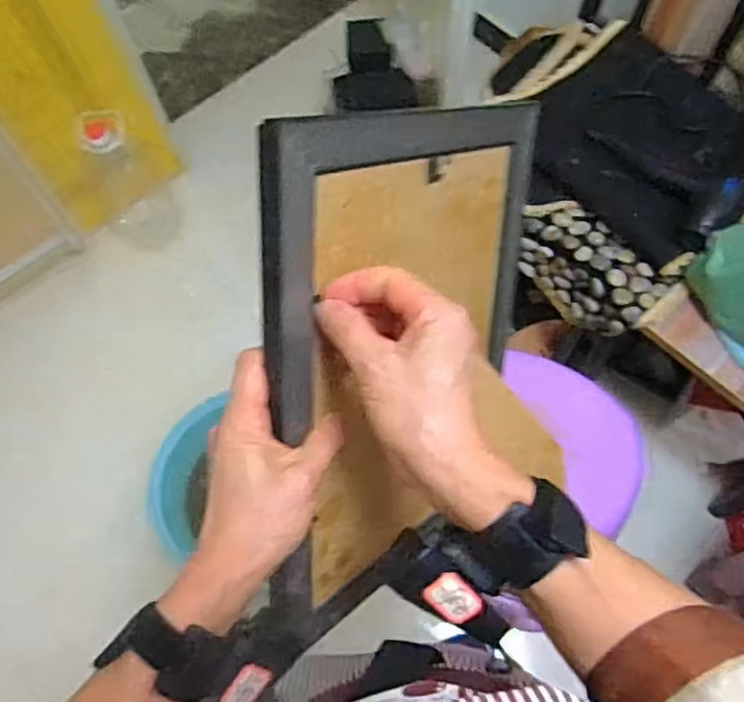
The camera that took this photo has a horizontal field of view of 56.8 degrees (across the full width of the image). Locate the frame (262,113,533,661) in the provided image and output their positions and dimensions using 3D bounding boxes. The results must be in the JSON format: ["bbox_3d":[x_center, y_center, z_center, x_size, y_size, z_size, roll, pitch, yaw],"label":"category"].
[{"bbox_3d":[0.031,0.011,0.476,0.023,0.333,0.255,17,27,37],"label":"frame"}]

